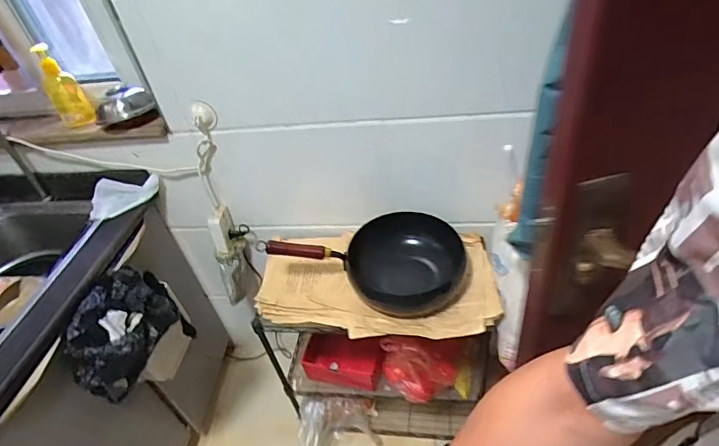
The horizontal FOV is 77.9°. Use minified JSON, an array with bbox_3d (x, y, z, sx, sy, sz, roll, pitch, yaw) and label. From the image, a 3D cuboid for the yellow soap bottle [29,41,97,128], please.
[{"bbox_3d":[-0.720,-0.334,1.078,0.074,0.182,0.096,-32,45,-25],"label":"yellow soap bottle"}]

